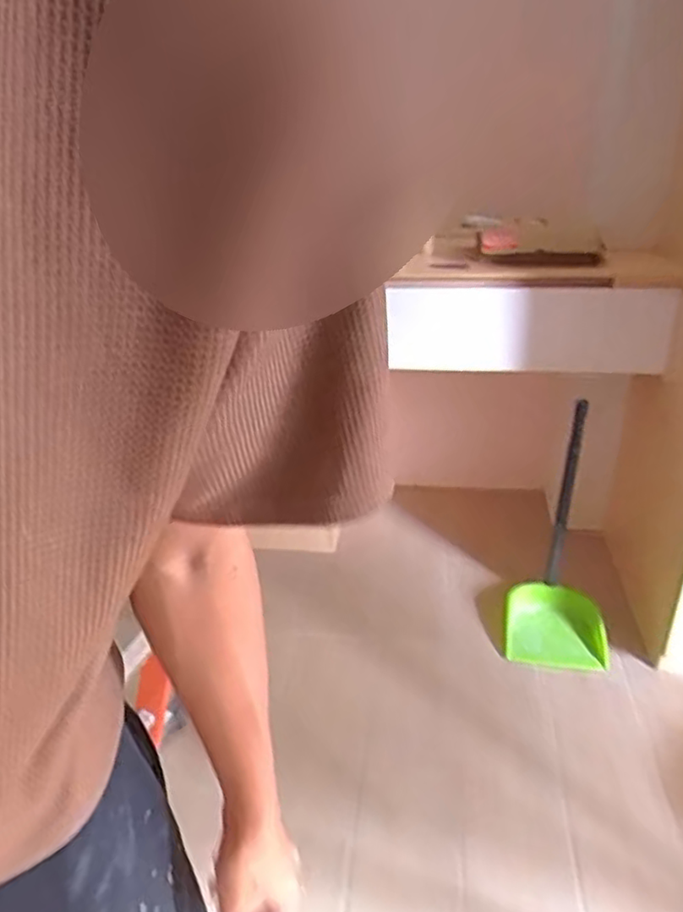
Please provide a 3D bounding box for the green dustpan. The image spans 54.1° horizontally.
[{"bbox_3d":[0.543,0.186,1.632,0.234,0.633,0.202,6,6,16],"label":"green dustpan"}]

